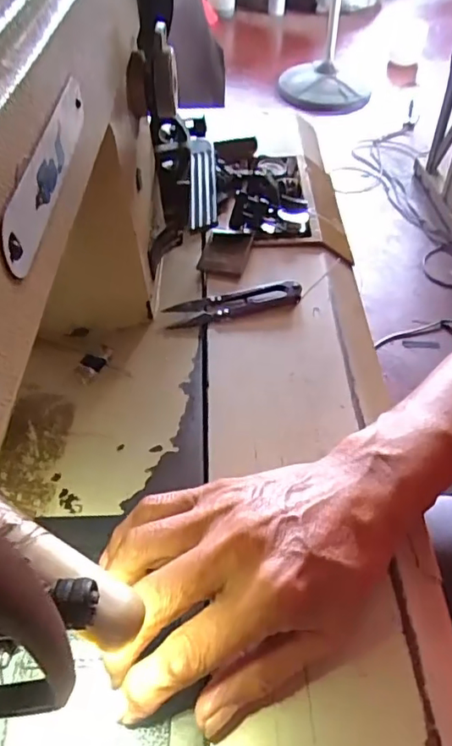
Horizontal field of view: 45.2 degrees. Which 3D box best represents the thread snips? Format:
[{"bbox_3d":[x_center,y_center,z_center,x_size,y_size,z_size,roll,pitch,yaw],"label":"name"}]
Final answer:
[{"bbox_3d":[0.007,-0.051,0.393,0.099,0.007,0.027,-10,49,-8],"label":"thread snips"}]

